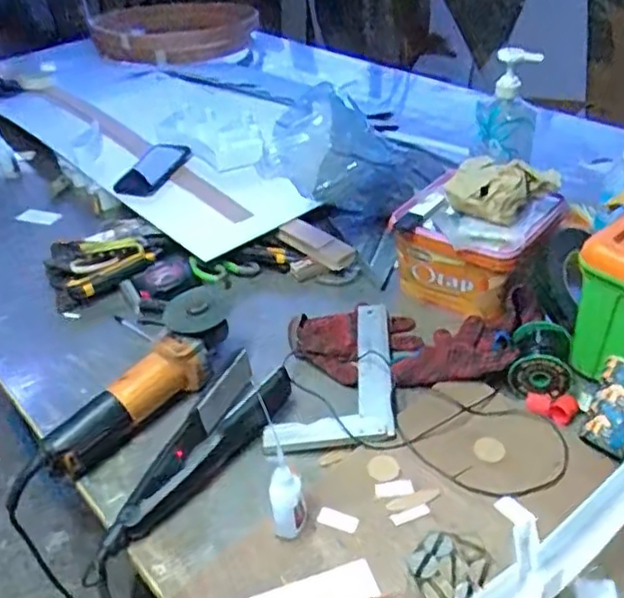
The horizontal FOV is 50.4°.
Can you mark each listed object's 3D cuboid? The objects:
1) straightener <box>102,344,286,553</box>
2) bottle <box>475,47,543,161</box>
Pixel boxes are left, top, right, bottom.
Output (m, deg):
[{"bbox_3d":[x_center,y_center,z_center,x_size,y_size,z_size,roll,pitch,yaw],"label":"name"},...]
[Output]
[{"bbox_3d":[-0.131,0.159,0.725,0.073,0.033,0.262,19,45,30],"label":"straightener"},{"bbox_3d":[0.287,-0.284,0.975,0.085,0.151,0.066,5,39,15],"label":"bottle"}]

